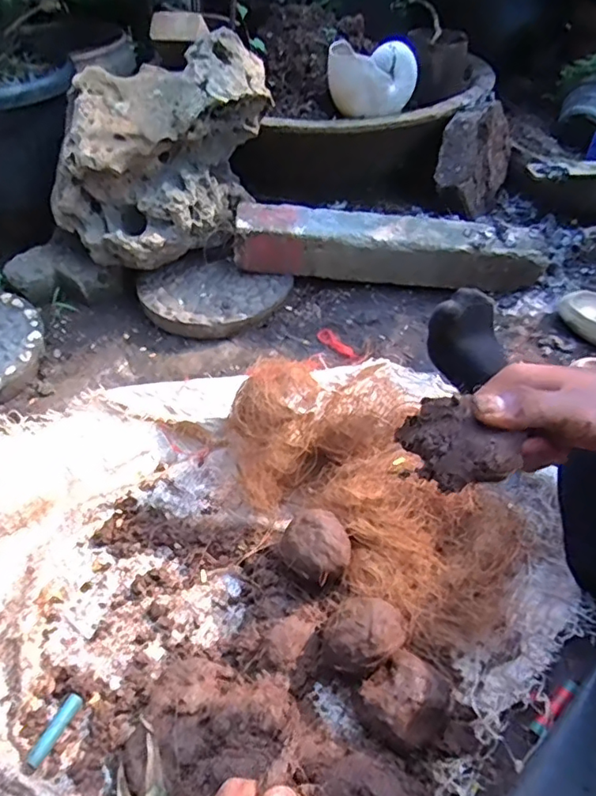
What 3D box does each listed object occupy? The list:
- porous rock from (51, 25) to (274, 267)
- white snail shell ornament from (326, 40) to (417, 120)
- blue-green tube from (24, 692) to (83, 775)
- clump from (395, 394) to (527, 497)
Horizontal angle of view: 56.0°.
[{"bbox_3d":[-0.207,-0.377,0.849,0.206,0.224,0.312,32,54,28],"label":"porous rock"},{"bbox_3d":[0.120,-0.541,0.949,0.140,0.094,0.098,-34,54,-29],"label":"white snail shell ornament"},{"bbox_3d":[-0.216,0.293,0.494,0.015,0.009,0.064,22,50,19],"label":"blue-green tube"},{"bbox_3d":[0.088,0.025,0.318,0.066,0.035,0.040,34,55,27],"label":"clump"}]

